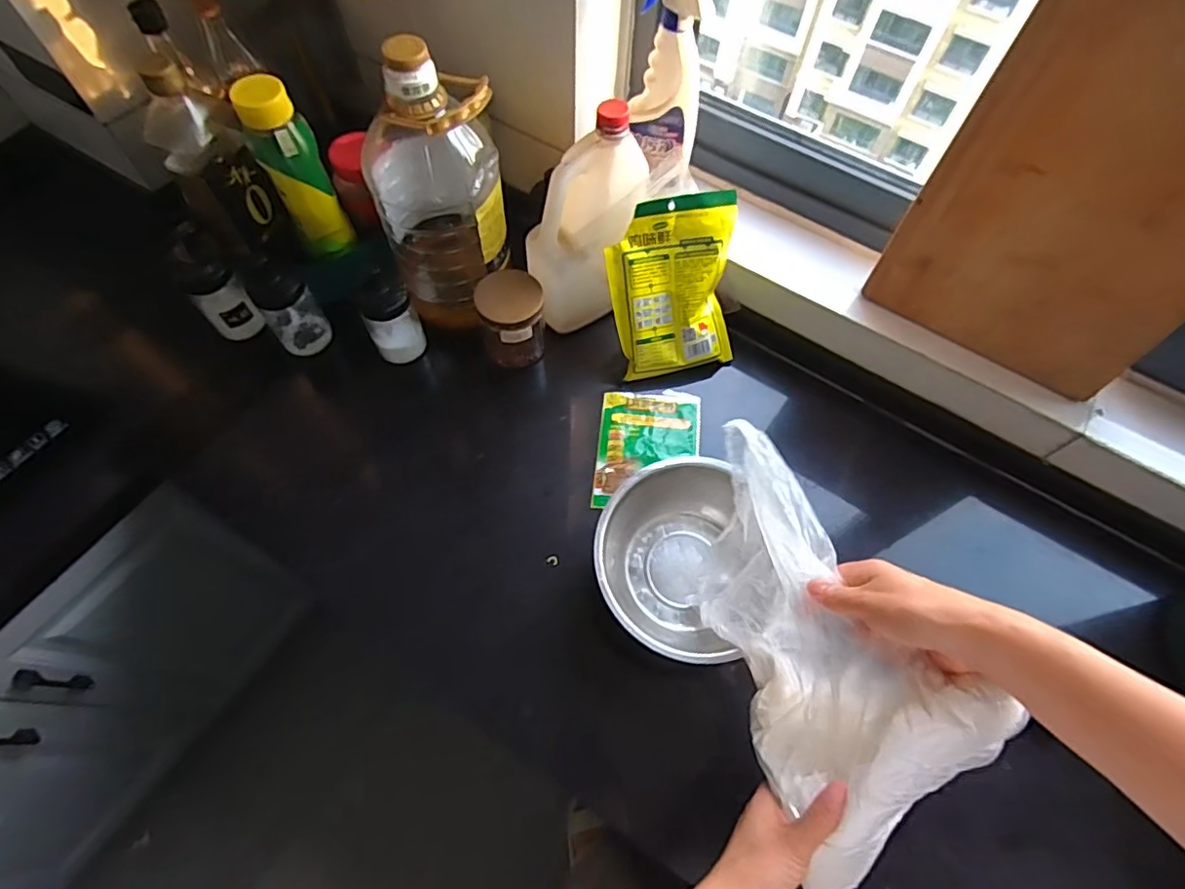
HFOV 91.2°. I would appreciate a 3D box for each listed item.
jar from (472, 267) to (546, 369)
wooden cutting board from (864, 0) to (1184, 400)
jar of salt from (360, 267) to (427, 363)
[{"bbox_3d":[-0.102,-0.155,0.742,0.078,0.098,0.084,1,64,-2],"label":"jar"},{"bbox_3d":[0.478,-0.238,0.544,0.273,0.374,0.018,27,50,11],"label":"wooden cutting board"},{"bbox_3d":[-0.256,-0.167,0.723,0.068,0.133,0.064,1,64,-2],"label":"jar of salt"}]

